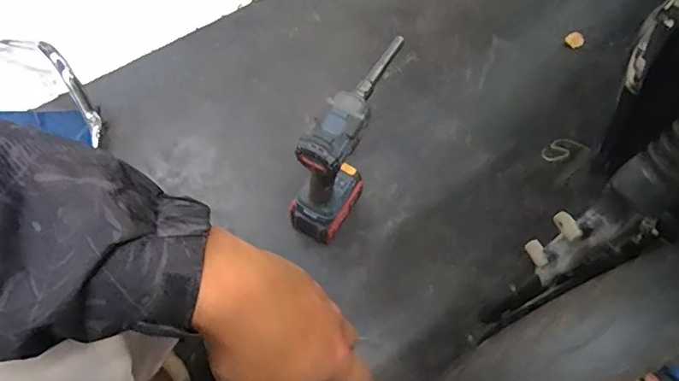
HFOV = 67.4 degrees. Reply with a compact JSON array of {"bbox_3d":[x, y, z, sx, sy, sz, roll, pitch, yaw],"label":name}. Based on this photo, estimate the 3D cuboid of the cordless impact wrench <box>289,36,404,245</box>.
[{"bbox_3d":[0.021,-0.082,0.781,0.079,0.227,0.256,29,66,9],"label":"cordless impact wrench"}]

